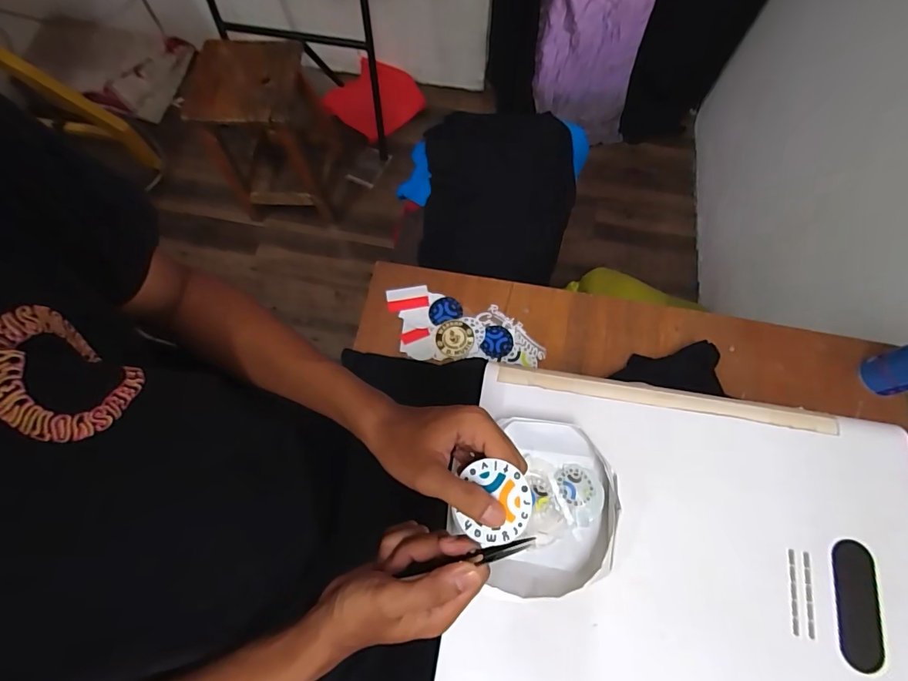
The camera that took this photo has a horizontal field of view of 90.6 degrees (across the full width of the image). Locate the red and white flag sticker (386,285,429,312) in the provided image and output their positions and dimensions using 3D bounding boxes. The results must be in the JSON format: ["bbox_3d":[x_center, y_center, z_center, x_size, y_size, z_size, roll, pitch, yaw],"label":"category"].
[{"bbox_3d":[-0.081,-0.072,0.782,0.072,0.004,0.042,-7,78,-1],"label":"red and white flag sticker"}]

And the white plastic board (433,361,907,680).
[{"bbox_3d":[0.258,0.249,0.486,0.494,0.022,0.395,10,71,6],"label":"white plastic board"}]

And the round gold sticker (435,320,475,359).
[{"bbox_3d":[0.002,-0.002,0.754,0.062,0.005,0.064,-1,71,3],"label":"round gold sticker"}]

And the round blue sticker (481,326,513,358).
[{"bbox_3d":[0.074,0.002,0.753,0.048,0.005,0.054,17,72,8],"label":"round blue sticker"}]

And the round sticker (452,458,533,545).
[{"bbox_3d":[0.029,0.119,0.327,0.053,0.004,0.056,-5,75,19],"label":"round sticker"}]

